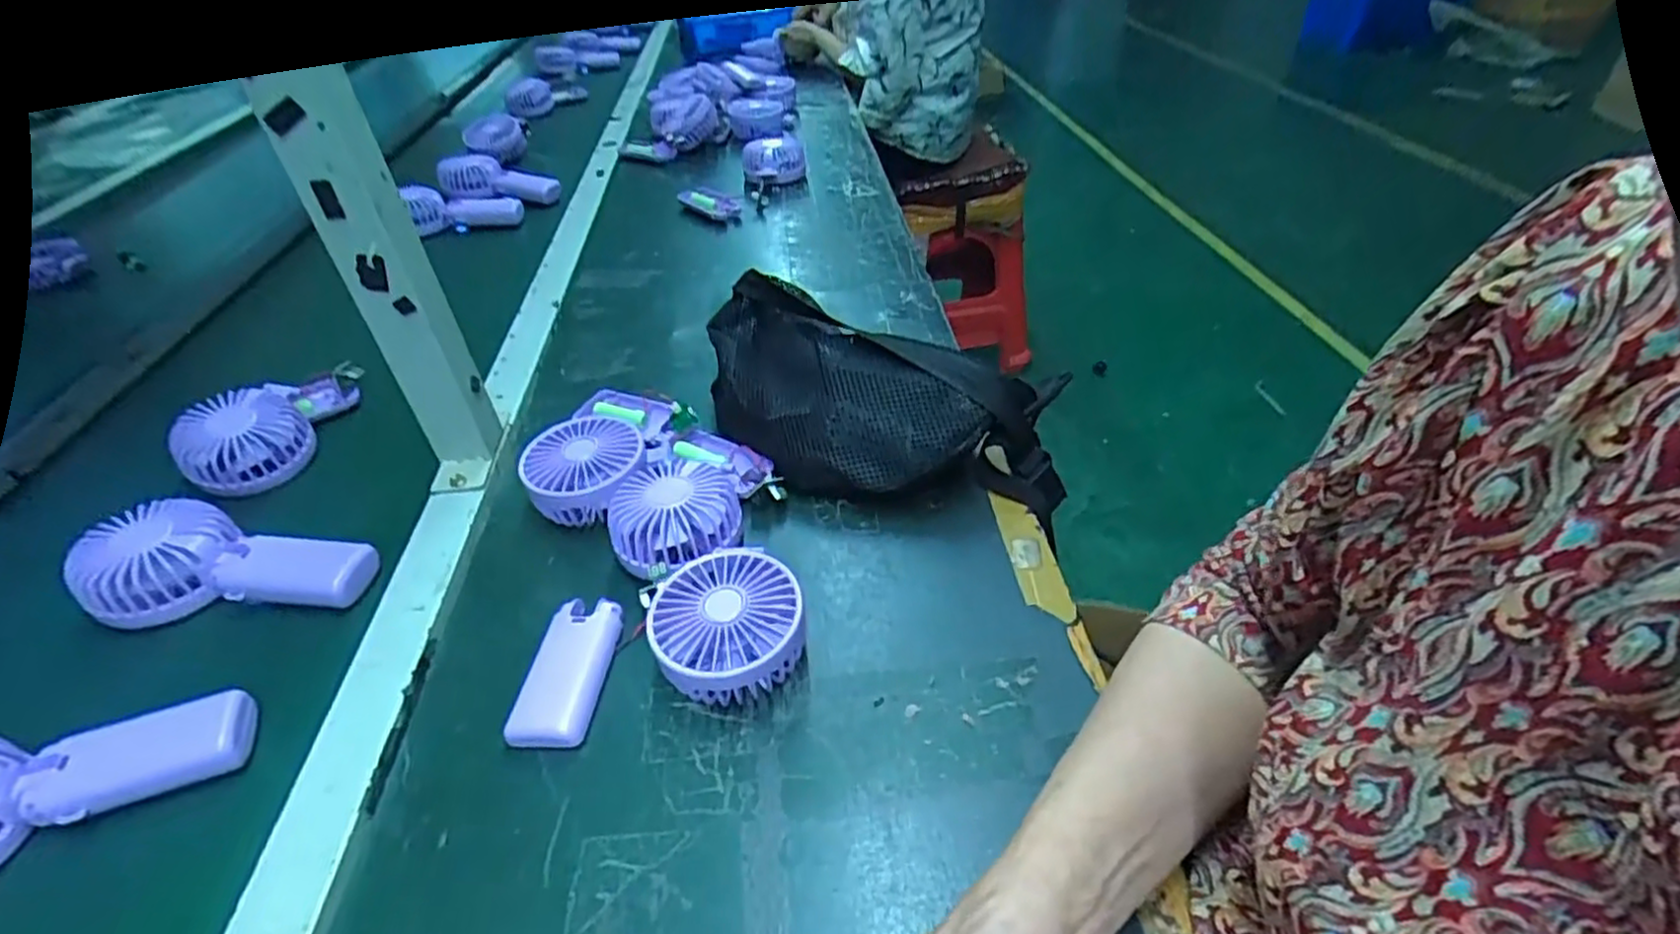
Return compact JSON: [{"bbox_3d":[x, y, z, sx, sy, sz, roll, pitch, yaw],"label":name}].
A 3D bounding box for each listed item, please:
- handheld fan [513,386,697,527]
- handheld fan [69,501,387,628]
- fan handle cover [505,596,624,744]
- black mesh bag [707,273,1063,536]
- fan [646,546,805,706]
[{"bbox_3d":[-0.174,-0.019,0.550,0.103,0.042,0.148,4,42,10],"label":"handheld fan"},{"bbox_3d":[-0.396,0.066,0.464,0.169,0.047,0.080,5,42,11],"label":"handheld fan"},{"bbox_3d":[-0.156,0.118,0.419,0.040,0.017,0.089,0,42,6],"label":"fan handle cover"},{"bbox_3d":[0.010,-0.053,0.539,0.294,0.087,0.138,19,46,24],"label":"black mesh bag"},{"bbox_3d":[-0.064,0.093,0.416,0.082,0.042,0.086,-3,41,2],"label":"fan"}]

